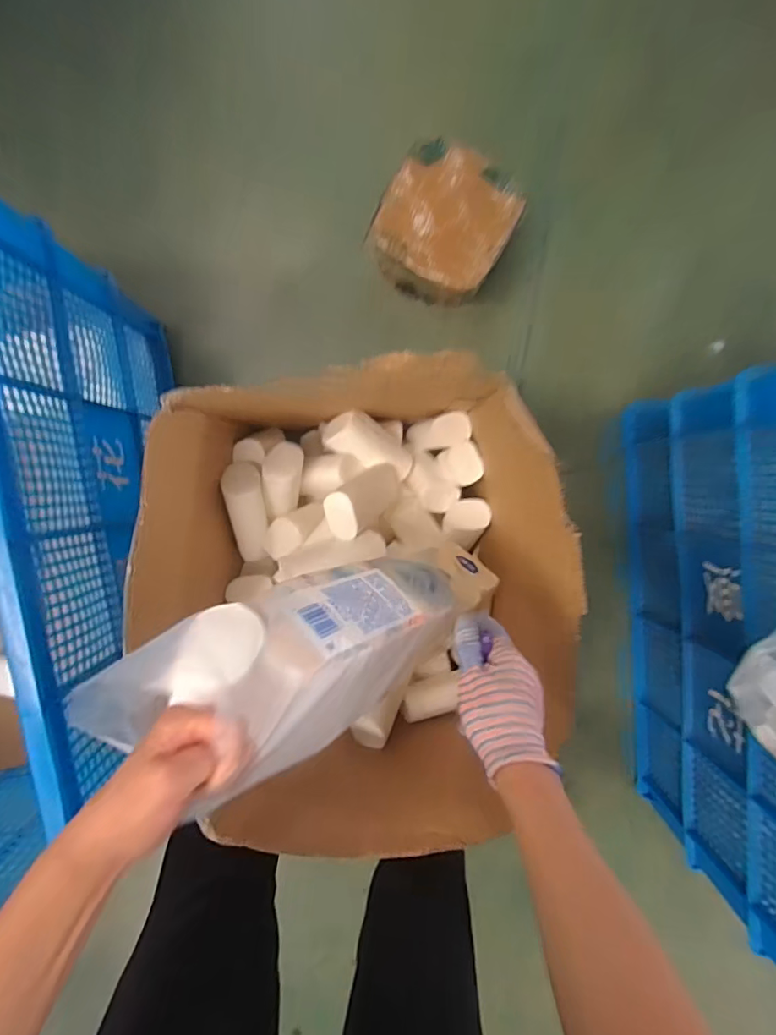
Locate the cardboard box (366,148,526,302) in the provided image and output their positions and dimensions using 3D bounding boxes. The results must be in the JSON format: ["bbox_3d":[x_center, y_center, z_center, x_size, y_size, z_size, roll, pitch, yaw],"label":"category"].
[{"bbox_3d":[0.093,-0.476,0.871,0.198,0.135,0.195,31,93,-3],"label":"cardboard box"}]

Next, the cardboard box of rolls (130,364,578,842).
[{"bbox_3d":[-0.040,0.087,0.699,0.461,0.383,0.483,-7,94,0],"label":"cardboard box of rolls"}]

